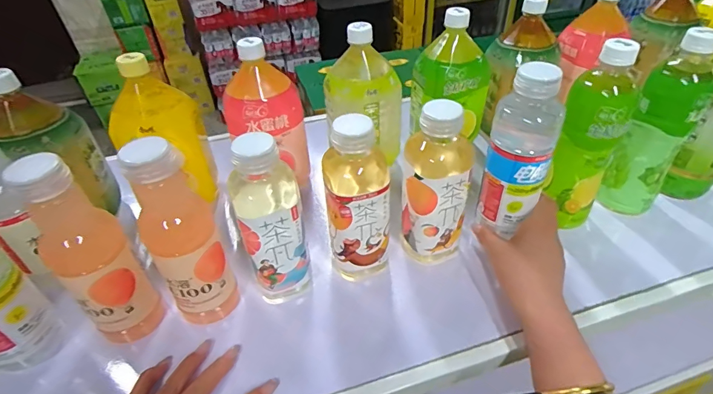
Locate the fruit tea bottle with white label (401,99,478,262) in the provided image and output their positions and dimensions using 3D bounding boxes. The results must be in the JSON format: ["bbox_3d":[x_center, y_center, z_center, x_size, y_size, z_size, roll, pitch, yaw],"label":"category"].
[{"bbox_3d":[0.086,-0.011,0.438,0.076,0.180,0.072,7,43,11],"label":"fruit tea bottle with white label"}]

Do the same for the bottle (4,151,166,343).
[{"bbox_3d":[-0.232,0.054,0.361,0.062,0.192,0.057,30,51,31],"label":"bottle"}]

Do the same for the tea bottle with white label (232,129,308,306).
[{"bbox_3d":[-0.084,0.027,0.408,0.057,0.183,0.067,-13,43,-12],"label":"tea bottle with white label"}]

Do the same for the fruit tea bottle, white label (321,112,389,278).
[{"bbox_3d":[0.002,0.011,0.423,0.068,0.183,0.057,-3,42,0],"label":"fruit tea bottle, white label"}]

